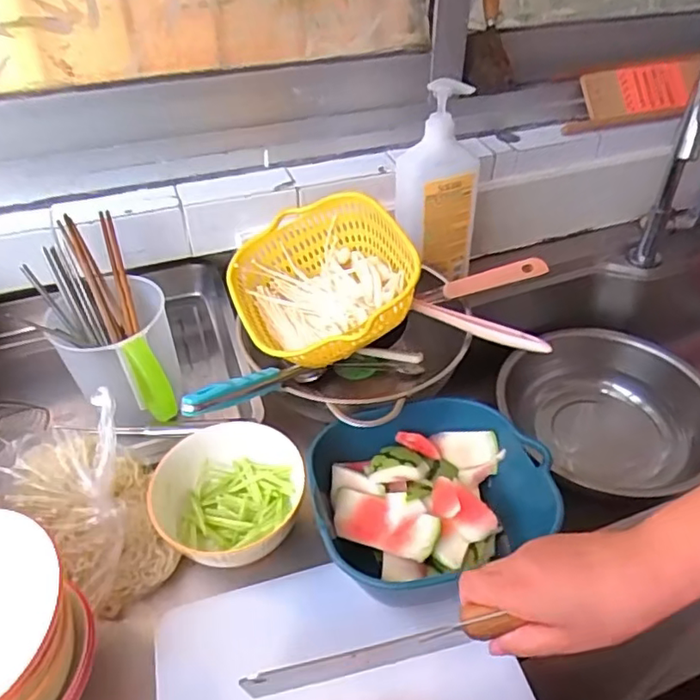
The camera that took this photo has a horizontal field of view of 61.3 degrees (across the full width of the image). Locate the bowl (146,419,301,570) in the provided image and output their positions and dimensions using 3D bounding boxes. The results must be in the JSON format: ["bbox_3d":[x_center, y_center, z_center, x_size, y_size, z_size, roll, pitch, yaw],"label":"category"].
[{"bbox_3d":[-0.118,0.148,0.578,0.142,0.064,0.137,0,42,0],"label":"bowl"}]

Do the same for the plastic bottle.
[{"bbox_3d":[0.113,-0.227,0.783,0.092,0.244,0.100,-19,45,-19],"label":"plastic bottle"}]

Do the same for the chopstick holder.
[{"bbox_3d":[-0.252,0.009,0.654,0.113,0.120,0.141,-18,45,-19],"label":"chopstick holder"}]

